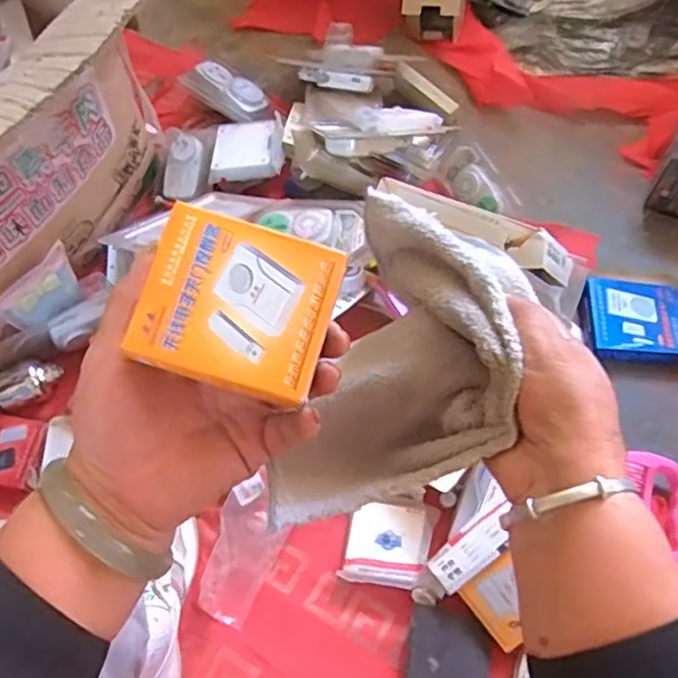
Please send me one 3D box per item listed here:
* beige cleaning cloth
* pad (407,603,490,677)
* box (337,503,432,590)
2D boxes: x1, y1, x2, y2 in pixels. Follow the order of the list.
[{"bbox_3d":[0.037,0.025,0.372,0.104,0.111,0.173,18,64,8],"label":"beige cleaning cloth"},{"bbox_3d":[0.119,0.352,0.716,0.087,0.027,0.097,10,63,4],"label":"pad"},{"bbox_3d":[0.056,0.239,0.762,0.094,0.024,0.088,9,63,3],"label":"box"}]

